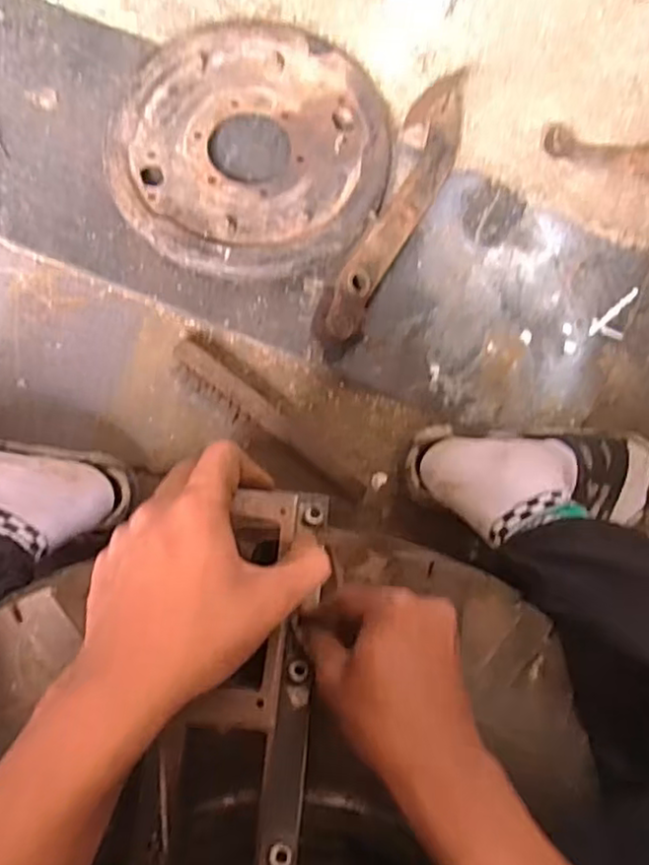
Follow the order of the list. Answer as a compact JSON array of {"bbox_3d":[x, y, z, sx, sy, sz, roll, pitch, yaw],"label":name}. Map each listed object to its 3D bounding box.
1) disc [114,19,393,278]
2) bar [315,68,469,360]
[{"bbox_3d":[-0.074,-0.292,0.698,0.270,0.034,0.272,1,82,-4],"label":"disc"},{"bbox_3d":[0.077,-0.244,0.718,0.067,0.046,0.352,25,81,2],"label":"bar"}]

